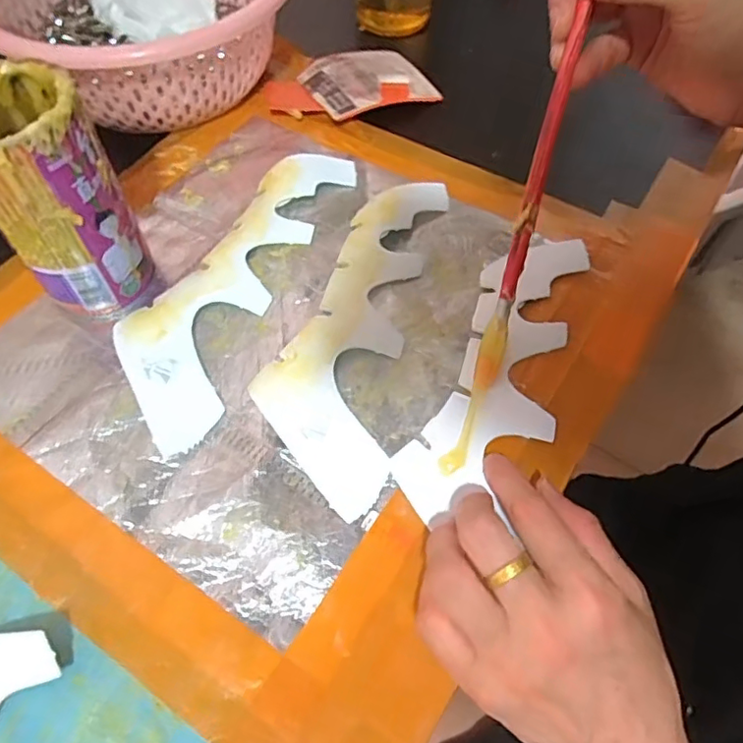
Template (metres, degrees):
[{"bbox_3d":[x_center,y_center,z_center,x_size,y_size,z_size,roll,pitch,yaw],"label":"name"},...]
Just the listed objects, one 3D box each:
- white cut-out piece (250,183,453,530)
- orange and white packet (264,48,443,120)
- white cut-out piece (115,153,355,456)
[{"bbox_3d":[-0.009,-0.034,0.338,0.073,0.009,0.228,17,58,-4],"label":"white cut-out piece"},{"bbox_3d":[-0.019,-0.230,0.465,0.125,0.016,0.077,-23,61,-16],"label":"orange and white packet"},{"bbox_3d":[-0.084,-0.062,0.355,0.072,0.009,0.229,24,61,0],"label":"white cut-out piece"}]

